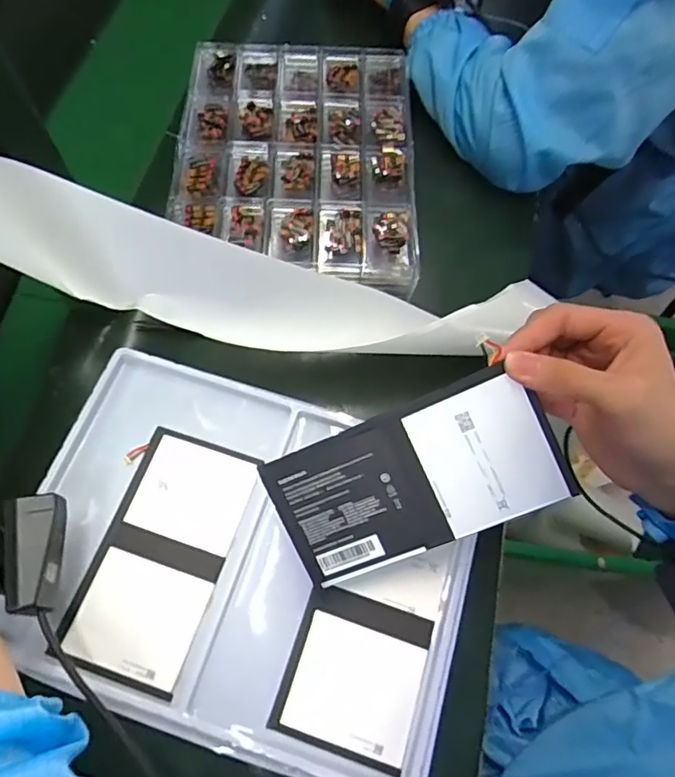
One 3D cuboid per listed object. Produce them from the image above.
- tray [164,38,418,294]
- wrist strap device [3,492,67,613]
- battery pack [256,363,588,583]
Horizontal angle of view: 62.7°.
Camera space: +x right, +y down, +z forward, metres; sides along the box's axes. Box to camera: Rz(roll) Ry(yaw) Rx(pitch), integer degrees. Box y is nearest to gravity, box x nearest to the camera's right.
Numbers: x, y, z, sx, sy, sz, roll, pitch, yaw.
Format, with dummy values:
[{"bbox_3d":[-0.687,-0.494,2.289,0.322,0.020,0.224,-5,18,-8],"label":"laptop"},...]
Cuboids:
[{"bbox_3d":[-0.037,-0.210,0.492,0.204,0.025,0.259,0,68,0],"label":"tray"},{"bbox_3d":[-0.187,0.101,0.341,0.027,0.022,0.069,-8,66,-3],"label":"wrist strap device"},{"bbox_3d":[0.045,0.056,0.338,0.169,0.008,0.090,-24,97,12],"label":"battery pack"}]

